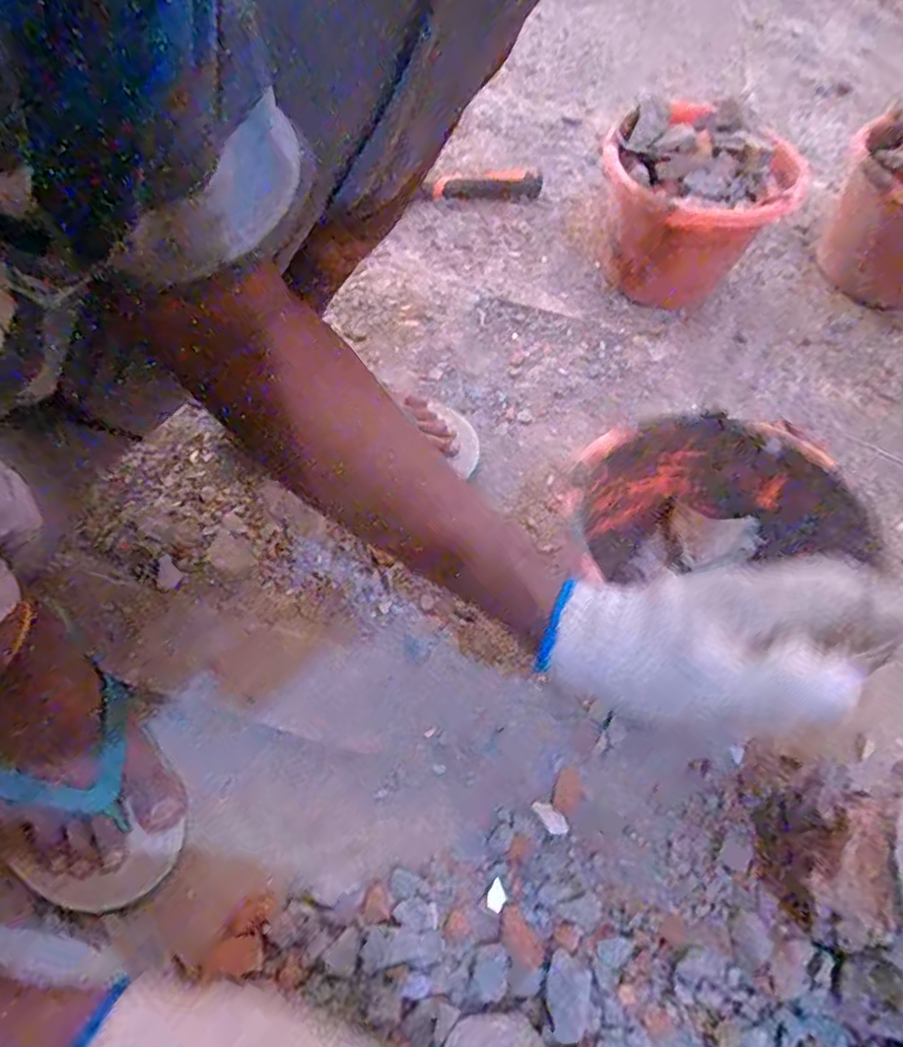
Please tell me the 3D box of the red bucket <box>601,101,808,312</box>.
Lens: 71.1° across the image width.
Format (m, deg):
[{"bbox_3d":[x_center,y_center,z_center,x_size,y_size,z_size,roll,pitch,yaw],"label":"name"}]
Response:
[{"bbox_3d":[0.296,-0.389,0.809,0.200,0.190,0.197,4,58,-6],"label":"red bucket"}]

